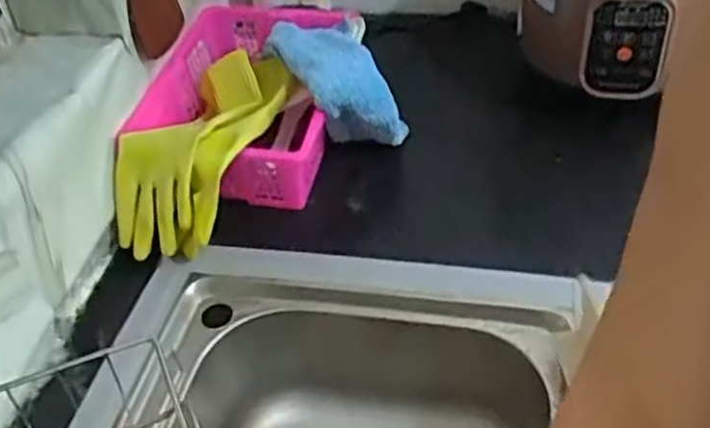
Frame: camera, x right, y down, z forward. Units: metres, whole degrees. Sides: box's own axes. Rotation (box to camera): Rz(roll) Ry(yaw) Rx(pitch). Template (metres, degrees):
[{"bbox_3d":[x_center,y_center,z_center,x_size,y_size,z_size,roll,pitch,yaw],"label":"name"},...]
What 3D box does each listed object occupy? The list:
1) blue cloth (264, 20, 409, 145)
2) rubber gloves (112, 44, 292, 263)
[{"bbox_3d":[-0.027,-0.138,0.829,0.093,0.111,0.146,-31,47,-24],"label":"blue cloth"},{"bbox_3d":[-0.148,-0.065,0.778,0.107,0.108,0.241,13,46,21],"label":"rubber gloves"}]

